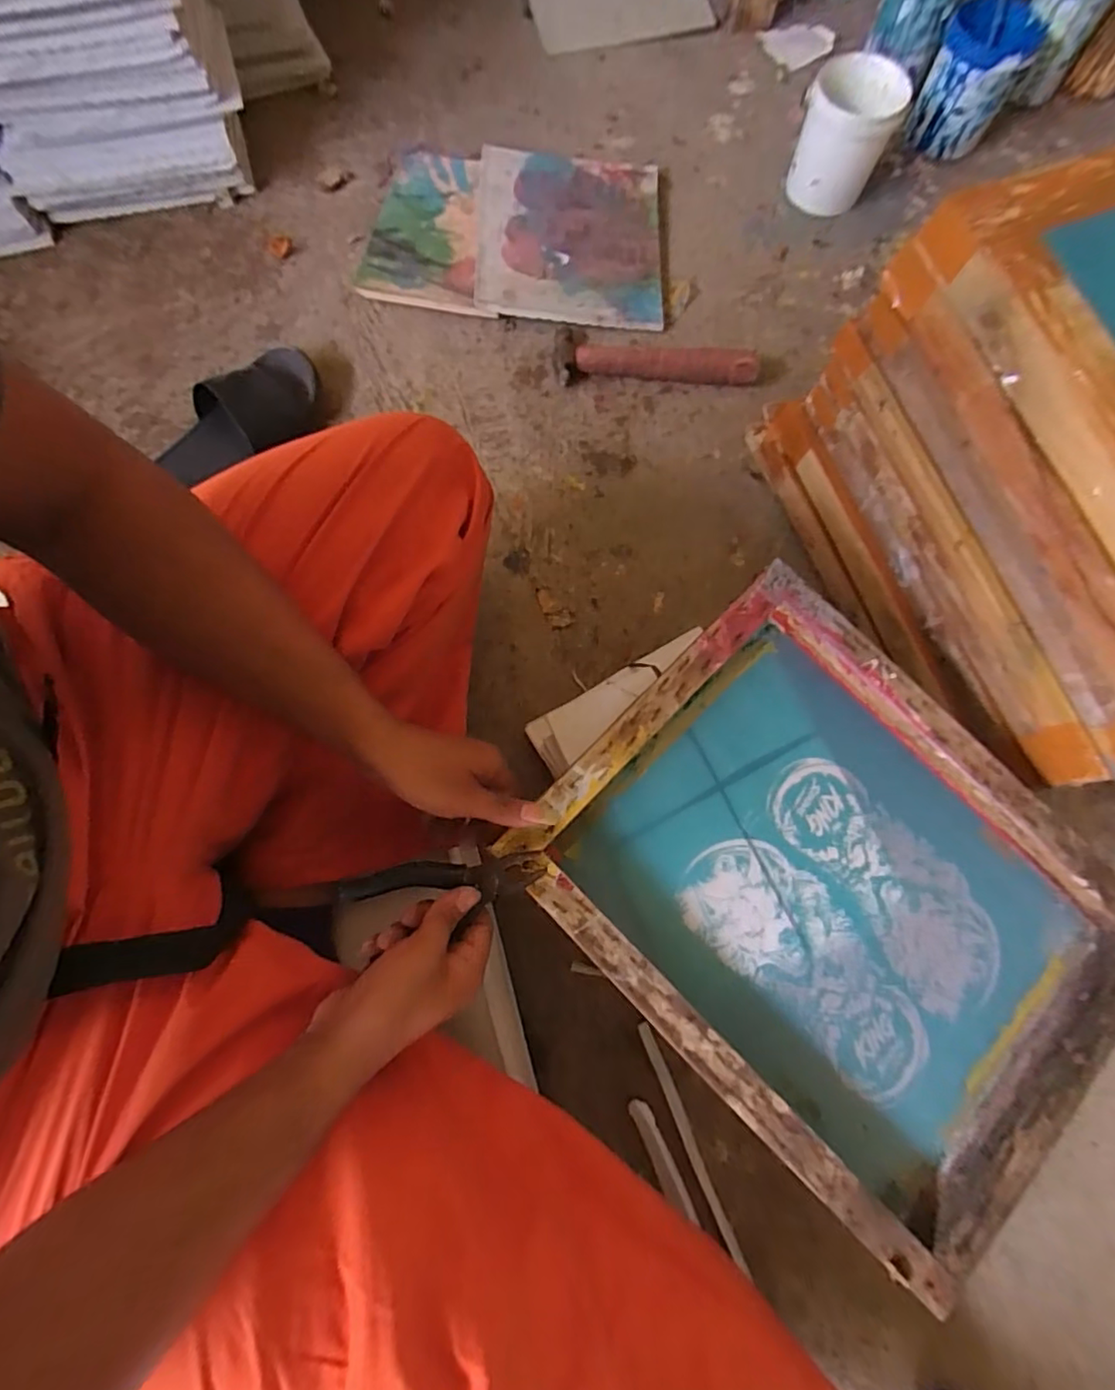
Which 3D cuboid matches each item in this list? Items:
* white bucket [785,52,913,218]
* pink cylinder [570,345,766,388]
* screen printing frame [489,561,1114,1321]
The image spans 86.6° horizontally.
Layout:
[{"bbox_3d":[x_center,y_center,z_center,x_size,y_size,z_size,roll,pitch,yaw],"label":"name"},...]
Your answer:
[{"bbox_3d":[0.396,-0.775,0.822,0.122,0.133,0.132,27,78,6],"label":"white bucket"},{"bbox_3d":[0.143,-0.432,0.767,0.232,0.037,0.034,5,76,1],"label":"pink cylinder"},{"bbox_3d":[0.227,0.163,0.484,0.343,0.066,0.444,-44,81,-10],"label":"screen printing frame"}]

